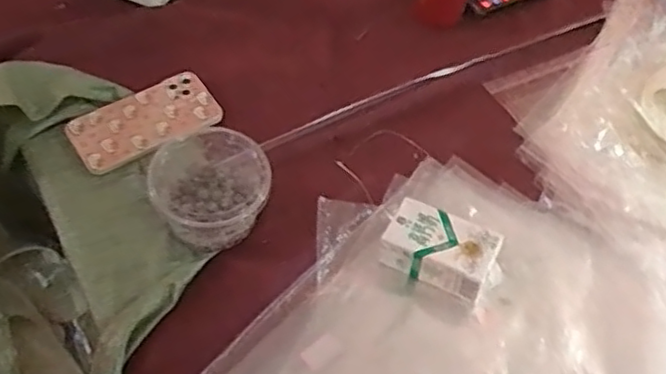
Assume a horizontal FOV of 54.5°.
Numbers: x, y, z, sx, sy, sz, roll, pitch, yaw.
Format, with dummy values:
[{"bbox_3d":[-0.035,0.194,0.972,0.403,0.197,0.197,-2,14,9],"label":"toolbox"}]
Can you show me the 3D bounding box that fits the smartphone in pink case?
[{"bbox_3d":[-0.213,-0.074,0.744,0.165,0.019,0.083,-30,65,-24],"label":"smartphone in pink case"}]

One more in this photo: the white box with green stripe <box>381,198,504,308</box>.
[{"bbox_3d":[0.109,0.061,0.658,0.112,0.042,0.072,24,58,9],"label":"white box with green stripe"}]

